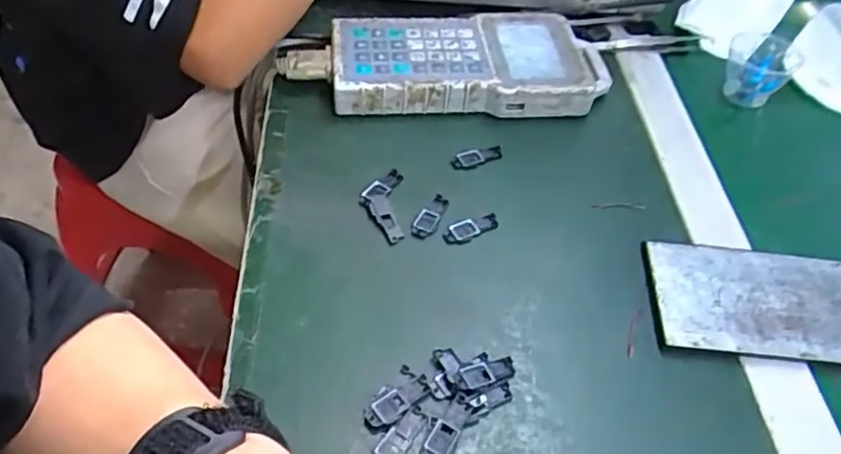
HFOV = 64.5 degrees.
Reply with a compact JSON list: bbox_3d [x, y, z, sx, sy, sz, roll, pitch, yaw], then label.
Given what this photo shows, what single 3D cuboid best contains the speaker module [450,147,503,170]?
[{"bbox_3d":[0.042,-0.053,0.496,0.043,0.005,0.015,-20,54,-21],"label":"speaker module"}]

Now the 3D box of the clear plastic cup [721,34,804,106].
[{"bbox_3d":[0.291,-0.136,0.570,0.043,0.046,0.052,-6,50,-10],"label":"clear plastic cup"}]

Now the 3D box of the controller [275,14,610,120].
[{"bbox_3d":[0.022,-0.135,0.546,0.256,0.034,0.102,0,49,-6],"label":"controller"}]

